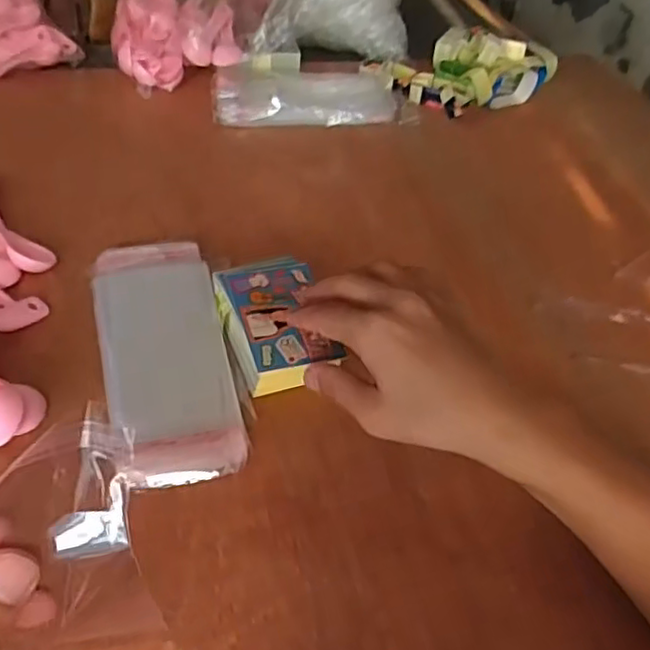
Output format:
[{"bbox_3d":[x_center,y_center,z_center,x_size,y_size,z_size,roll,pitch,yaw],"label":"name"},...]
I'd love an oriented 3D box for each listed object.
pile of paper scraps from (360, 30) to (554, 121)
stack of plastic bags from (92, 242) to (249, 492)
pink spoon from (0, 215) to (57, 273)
[{"bbox_3d":[0.181,-0.334,0.840,0.240,0.049,0.158,-31,52,-33],"label":"pile of paper scraps"},{"bbox_3d":[-0.114,0.012,0.456,0.083,0.018,0.224,-8,43,-14],"label":"stack of plastic bags"},{"bbox_3d":[-0.273,-0.087,0.541,0.034,0.027,0.138,-29,52,-32],"label":"pink spoon"}]

